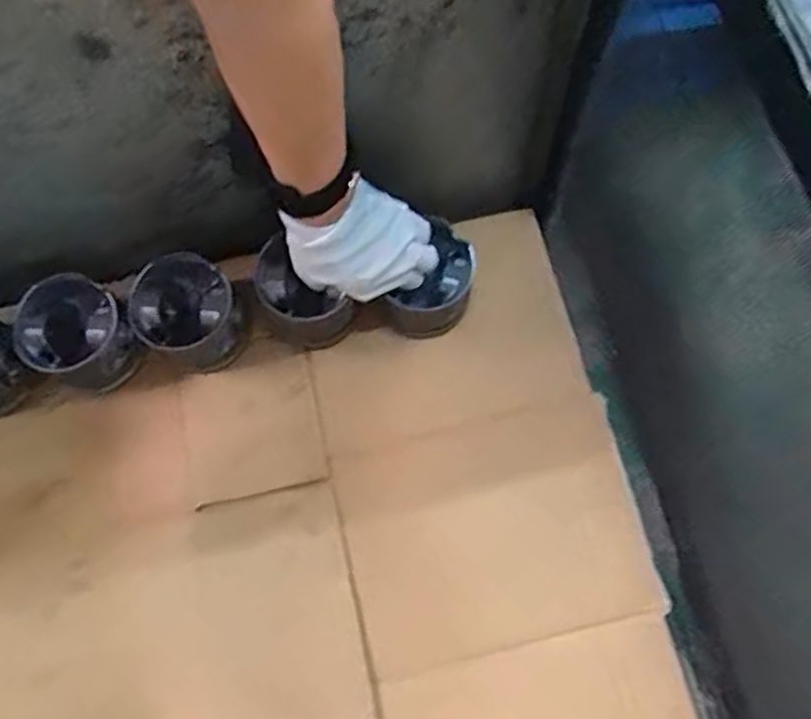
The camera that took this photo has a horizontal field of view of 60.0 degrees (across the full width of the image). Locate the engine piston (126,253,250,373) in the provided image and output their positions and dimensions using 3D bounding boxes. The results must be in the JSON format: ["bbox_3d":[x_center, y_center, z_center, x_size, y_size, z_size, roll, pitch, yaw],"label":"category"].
[{"bbox_3d":[-0.200,-0.044,0.649,0.091,0.075,0.103,-9,72,-1],"label":"engine piston"}]

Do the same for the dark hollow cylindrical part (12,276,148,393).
[{"bbox_3d":[-0.299,-0.022,0.643,0.103,0.080,0.085,38,77,12],"label":"dark hollow cylindrical part"}]

